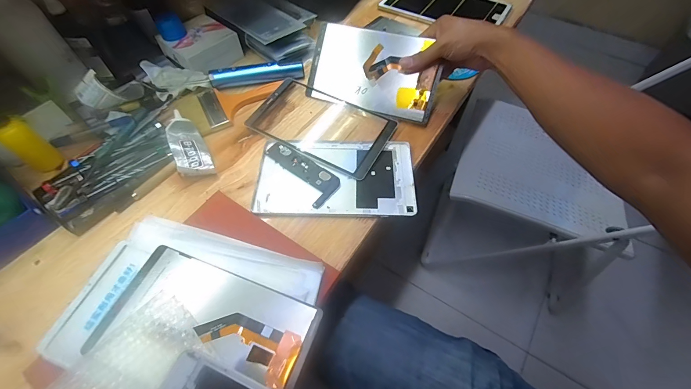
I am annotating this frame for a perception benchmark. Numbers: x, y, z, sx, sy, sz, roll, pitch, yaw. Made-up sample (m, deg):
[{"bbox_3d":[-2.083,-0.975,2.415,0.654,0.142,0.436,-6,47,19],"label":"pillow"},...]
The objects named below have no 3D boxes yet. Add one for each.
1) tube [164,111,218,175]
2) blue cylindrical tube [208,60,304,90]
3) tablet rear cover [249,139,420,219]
[{"bbox_3d":[-0.224,-0.071,0.433,0.042,0.023,0.110,-26,75,-15],"label":"tube"},{"bbox_3d":[-0.145,-0.202,0.513,0.149,0.024,0.023,-9,58,-5],"label":"blue cylindrical tube"},{"bbox_3d":[-0.013,-0.026,0.424,0.211,0.005,0.125,0,57,1],"label":"tablet rear cover"}]

